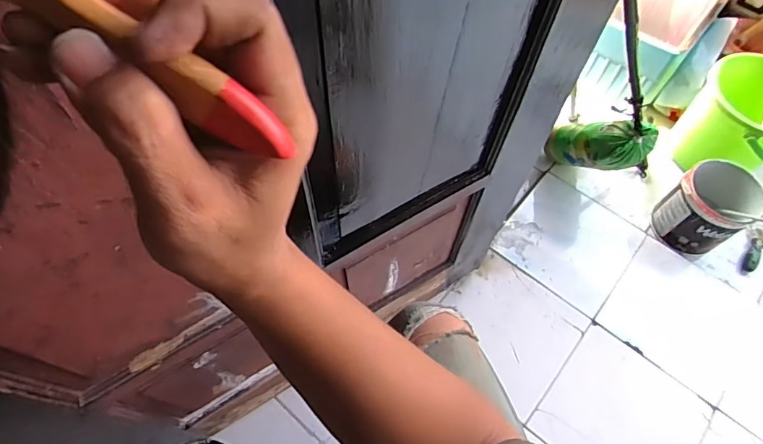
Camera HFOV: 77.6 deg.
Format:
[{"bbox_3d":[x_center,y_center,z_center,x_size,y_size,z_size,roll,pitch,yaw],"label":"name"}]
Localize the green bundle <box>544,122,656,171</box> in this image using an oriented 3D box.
[{"bbox_3d":[0.511,-0.183,1.142,0.083,0.318,0.109,-13,100,-8],"label":"green bundle"}]

